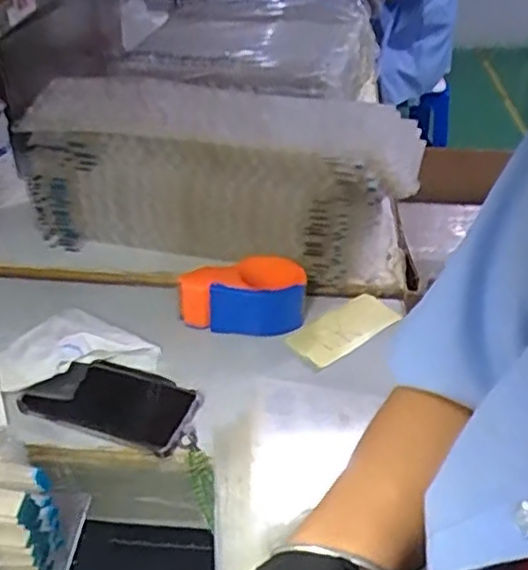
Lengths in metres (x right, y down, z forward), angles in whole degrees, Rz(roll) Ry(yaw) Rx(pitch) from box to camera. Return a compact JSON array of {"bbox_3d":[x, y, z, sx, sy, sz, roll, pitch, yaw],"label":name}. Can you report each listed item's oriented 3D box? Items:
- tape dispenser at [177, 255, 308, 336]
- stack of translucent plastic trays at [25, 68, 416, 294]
[{"bbox_3d":[-0.024,0.009,0.764,0.138,0.062,0.077,-1,38,-2],"label":"tape dispenser"},{"bbox_3d":[-0.054,-0.132,0.854,0.472,0.191,0.159,9,39,11],"label":"stack of translucent plastic trays"}]

